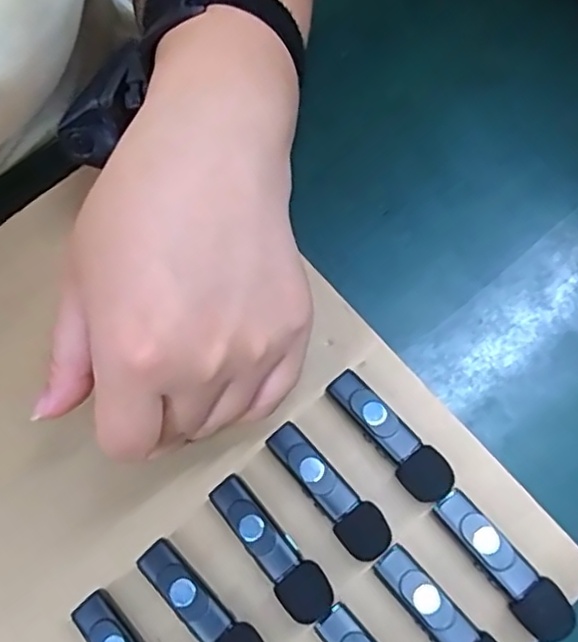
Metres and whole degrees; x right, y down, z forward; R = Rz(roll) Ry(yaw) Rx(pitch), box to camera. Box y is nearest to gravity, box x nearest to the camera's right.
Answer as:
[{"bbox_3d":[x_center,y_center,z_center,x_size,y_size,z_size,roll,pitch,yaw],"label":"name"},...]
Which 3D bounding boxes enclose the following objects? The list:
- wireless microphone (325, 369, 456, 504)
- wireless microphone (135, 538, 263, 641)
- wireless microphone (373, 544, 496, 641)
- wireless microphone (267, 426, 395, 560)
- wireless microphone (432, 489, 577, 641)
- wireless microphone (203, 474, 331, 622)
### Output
[{"bbox_3d":[0.042,0.048,0.274,0.018,0.015,0.064,-37,74,-10],"label":"wireless microphone"},{"bbox_3d":[-0.034,0.114,0.255,0.019,0.012,0.064,-41,75,-11],"label":"wireless microphone"},{"bbox_3d":[0.059,0.116,0.251,0.018,0.016,0.063,-40,75,-11],"label":"wireless microphone"},{"bbox_3d":[0.017,0.071,0.269,0.019,0.017,0.064,-37,74,-10],"label":"wireless microphone"},{"bbox_3d":[0.084,0.096,0.255,0.018,0.016,0.063,-36,74,-10],"label":"wireless microphone"},{"bbox_3d":[-0.007,0.092,0.261,0.019,0.013,0.064,-36,74,-10],"label":"wireless microphone"}]

